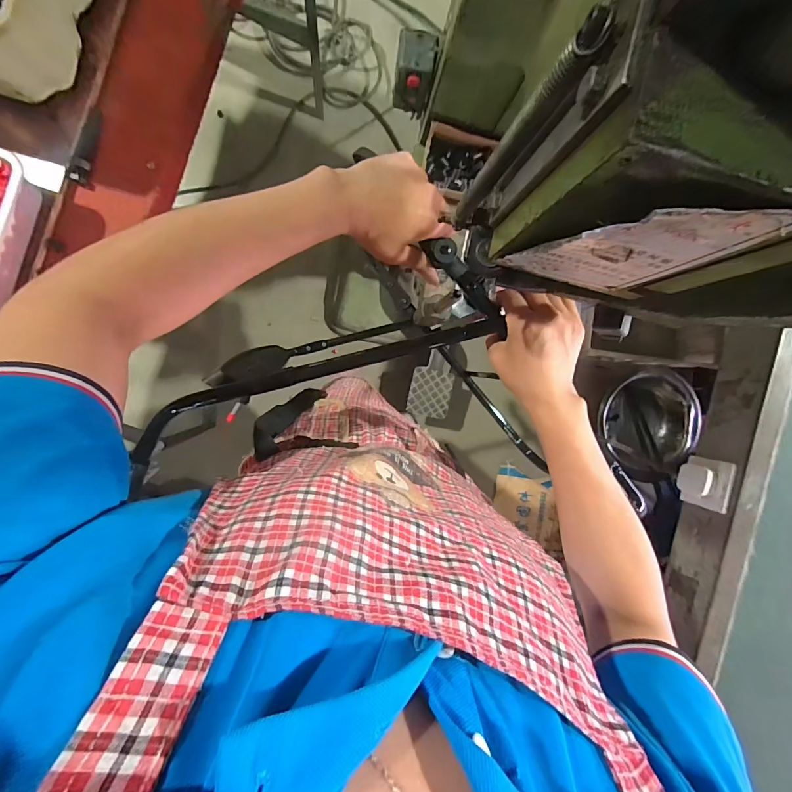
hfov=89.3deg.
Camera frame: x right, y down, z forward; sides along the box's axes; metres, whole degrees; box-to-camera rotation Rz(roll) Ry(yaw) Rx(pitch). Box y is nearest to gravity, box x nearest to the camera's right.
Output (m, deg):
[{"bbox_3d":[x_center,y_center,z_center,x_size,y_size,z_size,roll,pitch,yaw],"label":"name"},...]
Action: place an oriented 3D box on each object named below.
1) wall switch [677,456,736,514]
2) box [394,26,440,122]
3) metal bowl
[{"bbox_3d":[0.544,0.153,0.708,0.027,0.079,0.085,5,92,-7],"label":"wall switch"},{"bbox_3d":[0.023,-0.451,0.561,0.054,0.080,0.058,4,92,-7],"label":"box"},{"bbox_3d":[0.896,0.108,1.449,0.332,0.142,0.352,0,92,-7],"label":"metal bowl"}]

